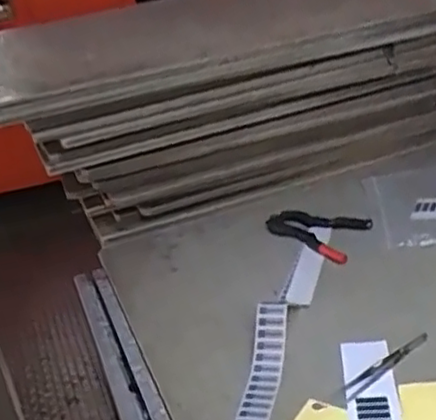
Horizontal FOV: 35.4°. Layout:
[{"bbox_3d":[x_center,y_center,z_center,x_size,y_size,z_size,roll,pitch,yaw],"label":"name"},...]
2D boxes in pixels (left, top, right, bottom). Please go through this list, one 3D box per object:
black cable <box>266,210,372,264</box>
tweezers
[{"bbox_3d":[0.124,0.031,0.896,0.131,0.019,0.099,10,30,33],"label":"black cable"},{"bbox_3d":[0.155,0.144,0.641,0.121,0.007,0.020,-27,31,-36],"label":"tweezers"}]

